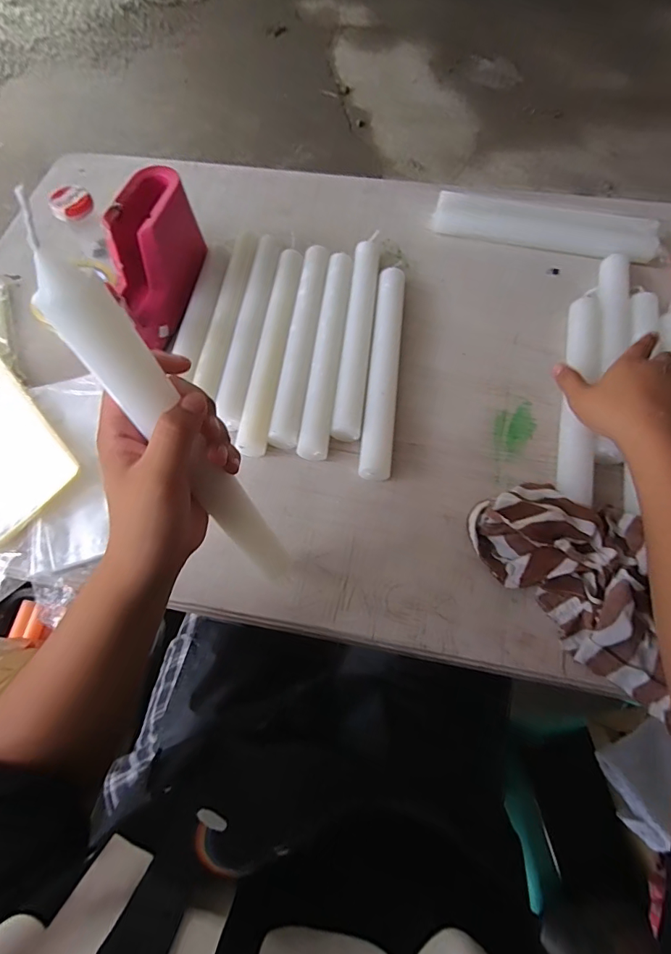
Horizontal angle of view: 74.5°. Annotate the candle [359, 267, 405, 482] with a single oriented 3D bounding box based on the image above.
[{"bbox_3d":[0.051,-0.115,0.460,0.030,0.021,0.253,5,68,4],"label":"candle"}]

